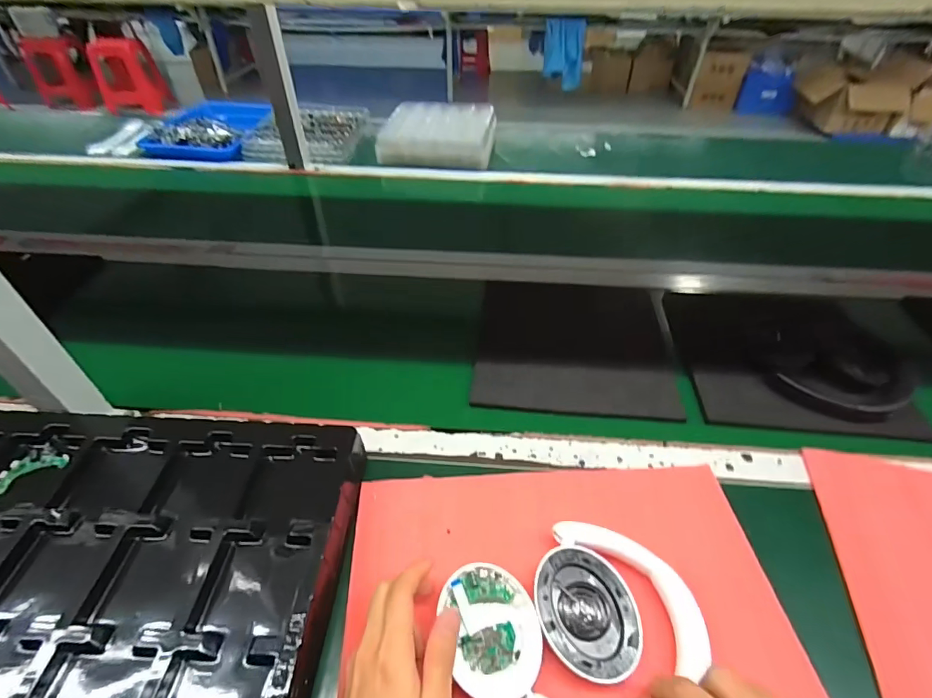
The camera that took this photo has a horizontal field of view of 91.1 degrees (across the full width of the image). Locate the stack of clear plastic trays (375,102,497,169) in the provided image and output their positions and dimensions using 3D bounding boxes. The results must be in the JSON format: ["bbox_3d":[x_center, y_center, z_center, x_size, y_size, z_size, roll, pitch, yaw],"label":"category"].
[{"bbox_3d":[-0.065,-0.544,1.155,0.271,0.067,0.271,5,44,4],"label":"stack of clear plastic trays"}]

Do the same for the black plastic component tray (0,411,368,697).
[{"bbox_3d":[-0.347,0.193,0.395,0.469,0.047,0.313,1,44,1],"label":"black plastic component tray"}]

